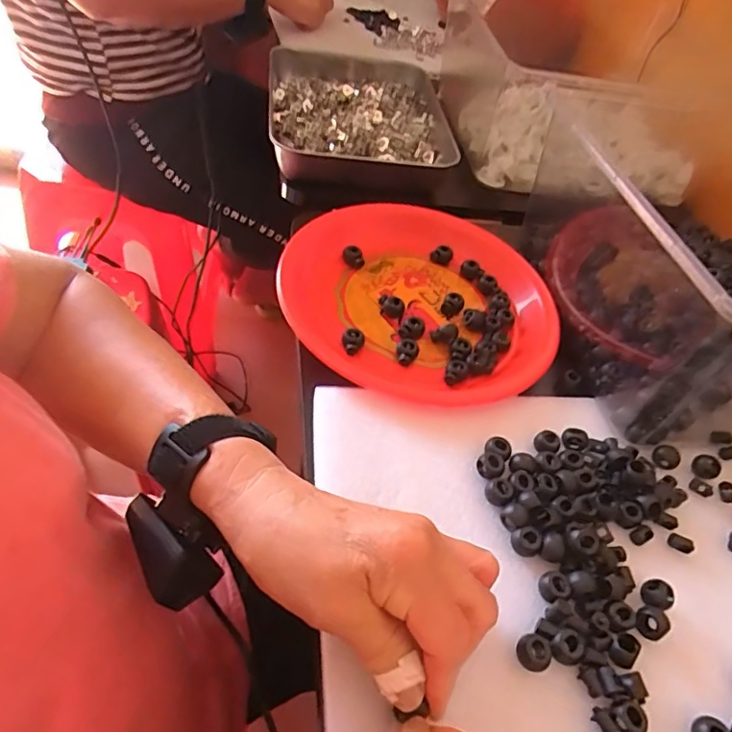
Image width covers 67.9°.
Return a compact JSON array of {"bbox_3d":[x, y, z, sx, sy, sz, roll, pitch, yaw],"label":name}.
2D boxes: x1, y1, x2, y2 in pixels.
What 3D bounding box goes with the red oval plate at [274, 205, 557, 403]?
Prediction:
[{"bbox_3d":[0.045,-0.057,0.454,0.227,0.029,0.229,37,53,19],"label":"red oval plate"}]

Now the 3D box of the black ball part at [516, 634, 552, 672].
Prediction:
[{"bbox_3d":[0.089,0.152,0.288,0.016,0.011,0.017,6,50,-7],"label":"black ball part"}]

